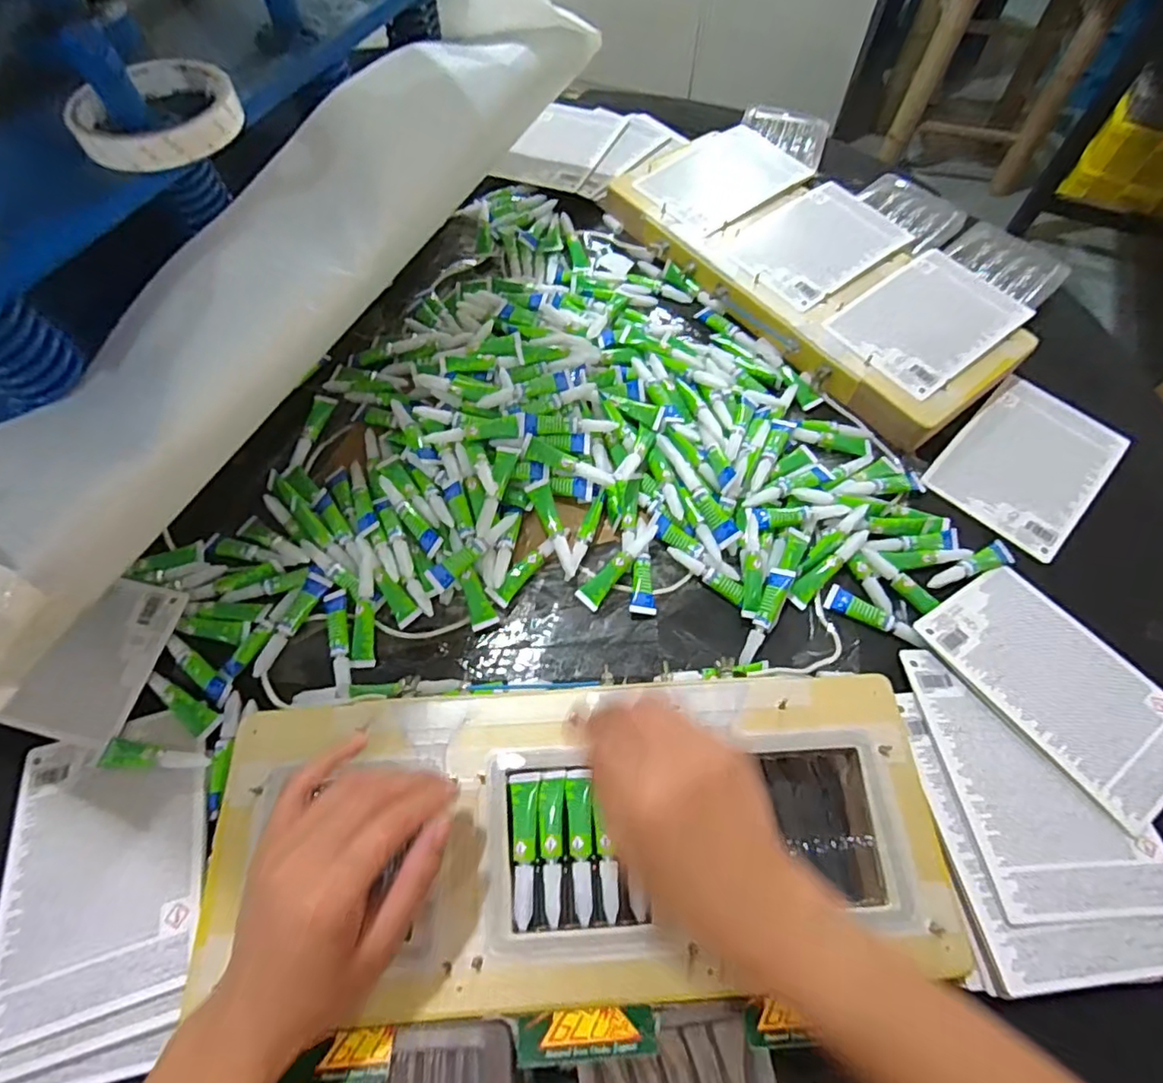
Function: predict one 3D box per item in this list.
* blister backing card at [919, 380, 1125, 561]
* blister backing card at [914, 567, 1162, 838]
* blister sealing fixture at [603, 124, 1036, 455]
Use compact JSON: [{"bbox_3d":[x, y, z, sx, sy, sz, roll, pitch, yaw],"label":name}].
[{"bbox_3d":[0.392,-0.071,0.519,0.113,0.010,0.172,41,67,20],"label":"blister backing card"},{"bbox_3d":[0.341,0.097,0.421,0.113,0.005,0.167,-26,60,-21],"label":"blister backing card"},{"bbox_3d":[0.230,-0.288,0.611,0.206,0.046,0.436,-34,67,-17],"label":"blister sealing fixture"}]

